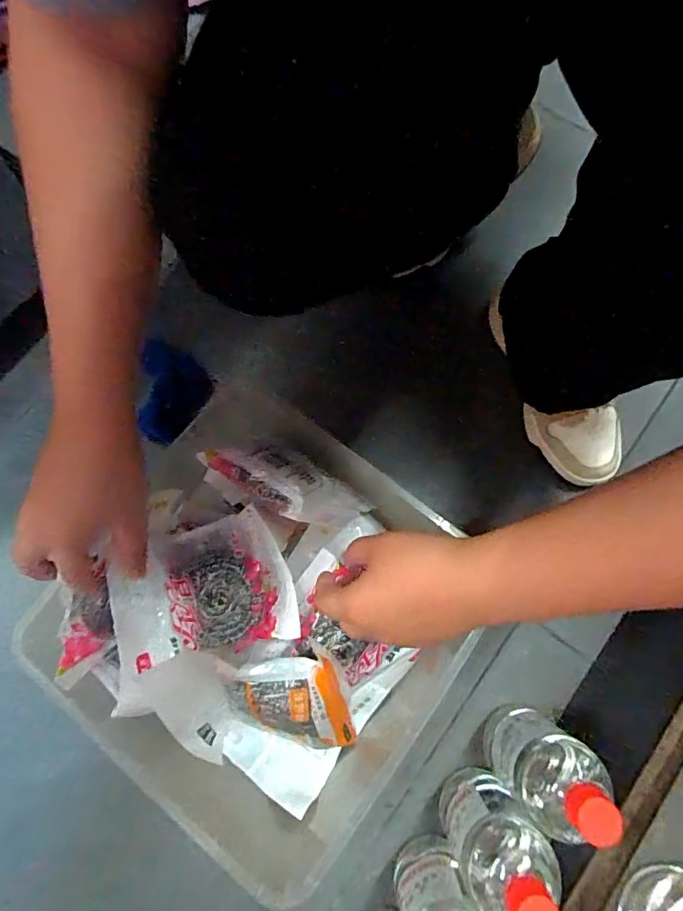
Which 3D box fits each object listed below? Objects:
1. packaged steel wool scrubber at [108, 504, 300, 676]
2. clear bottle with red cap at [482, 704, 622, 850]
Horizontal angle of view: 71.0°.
[{"bbox_3d":[-0.116,0.118,0.405,0.138,0.034,0.118,-16,74,-2],"label":"packaged steel wool scrubber"},{"bbox_3d":[0.167,0.258,0.398,0.056,0.171,0.064,32,78,10],"label":"clear bottle with red cap"}]

